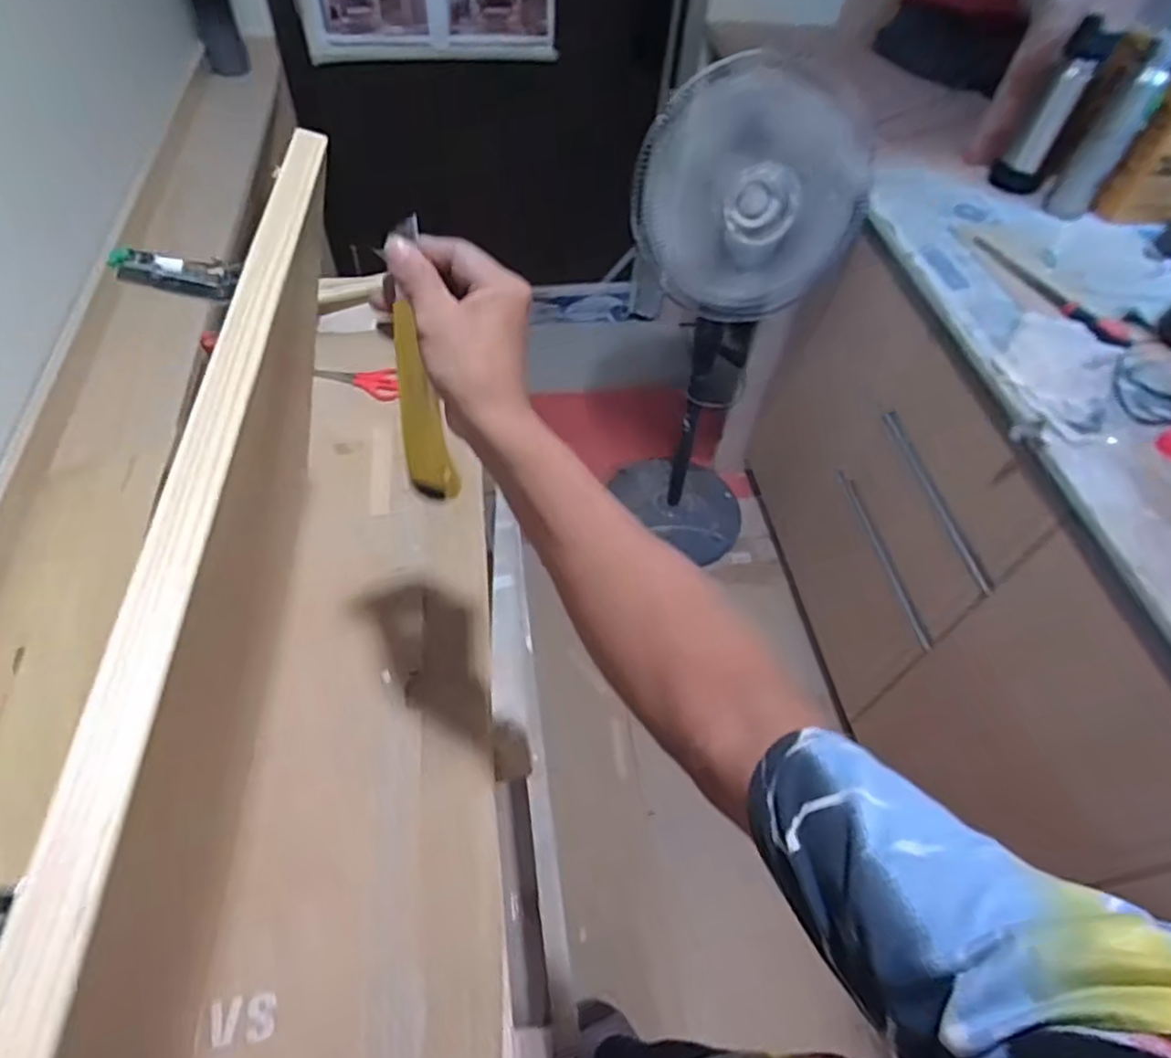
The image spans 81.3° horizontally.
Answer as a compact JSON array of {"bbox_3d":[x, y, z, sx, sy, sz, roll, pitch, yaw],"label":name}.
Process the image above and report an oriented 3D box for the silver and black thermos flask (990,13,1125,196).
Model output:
[{"bbox_3d":[0.816,-0.727,1.200,0.093,0.278,0.085,30,57,16],"label":"silver and black thermos flask"}]

